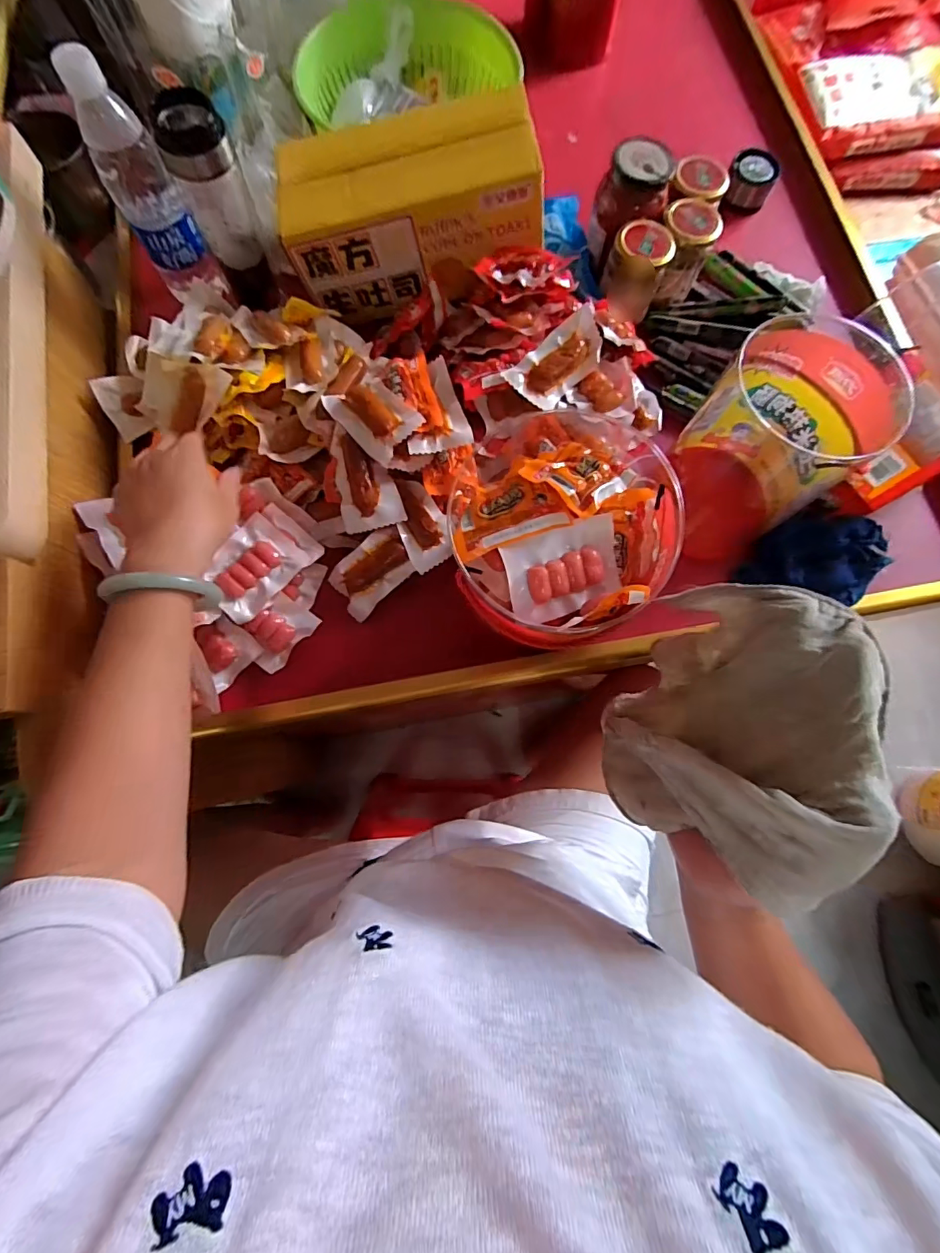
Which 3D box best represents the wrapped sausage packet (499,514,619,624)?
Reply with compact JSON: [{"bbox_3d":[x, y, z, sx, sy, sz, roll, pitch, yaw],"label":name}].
[{"bbox_3d":[0.074,-0.044,0.376,0.091,0.010,0.065,-21,103,-7],"label":"wrapped sausage packet"}]

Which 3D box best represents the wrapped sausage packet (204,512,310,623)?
[{"bbox_3d":[-0.211,-0.055,0.461,0.065,0.017,0.088,44,78,-8],"label":"wrapped sausage packet"}]

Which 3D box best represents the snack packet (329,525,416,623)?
[{"bbox_3d":[-0.098,-0.054,0.486,0.087,0.017,0.059,-36,92,11],"label":"snack packet"}]

